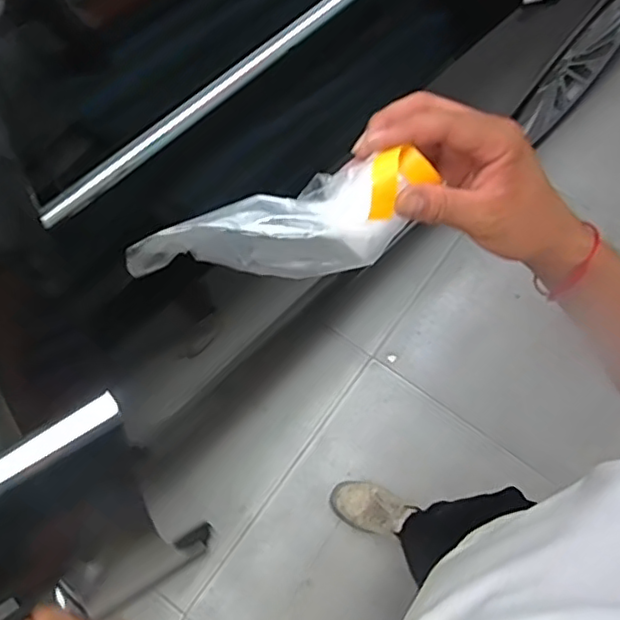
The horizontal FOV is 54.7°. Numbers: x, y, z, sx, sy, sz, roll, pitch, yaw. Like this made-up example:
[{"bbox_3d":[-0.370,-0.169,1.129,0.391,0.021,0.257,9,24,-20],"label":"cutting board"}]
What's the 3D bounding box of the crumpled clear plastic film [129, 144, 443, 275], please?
[{"bbox_3d":[-0.022,-0.053,0.371,0.190,0.062,0.051,-12,69,13],"label":"crumpled clear plastic film"}]

